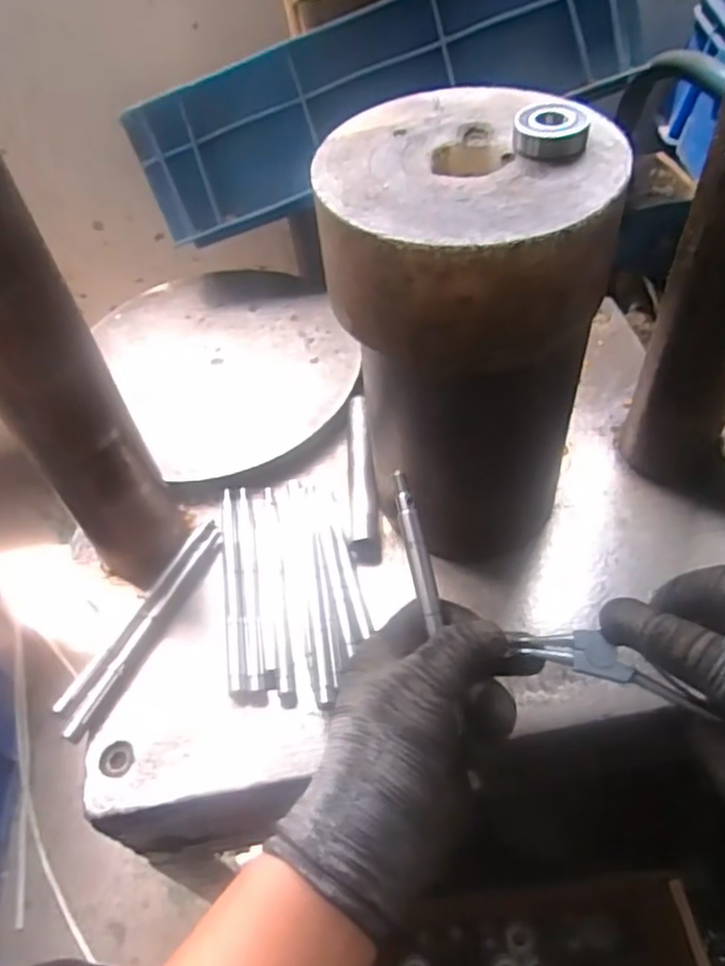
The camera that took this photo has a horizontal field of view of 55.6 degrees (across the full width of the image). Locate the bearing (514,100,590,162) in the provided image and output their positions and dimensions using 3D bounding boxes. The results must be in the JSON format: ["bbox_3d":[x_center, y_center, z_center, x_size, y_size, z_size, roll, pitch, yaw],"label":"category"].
[{"bbox_3d":[0.088,-0.164,0.321,0.033,0.015,0.033,7,53,12],"label":"bearing"}]

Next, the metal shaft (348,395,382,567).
[{"bbox_3d":[0.000,-0.007,0.516,0.021,0.023,0.139,-5,51,2],"label":"metal shaft"}]

